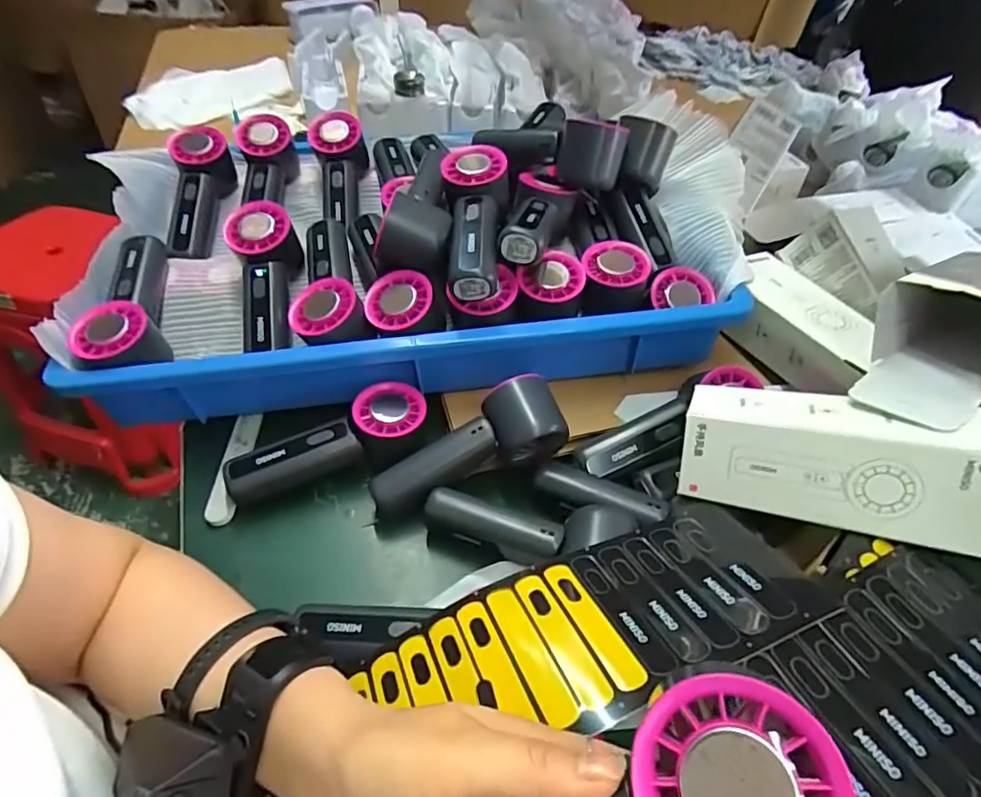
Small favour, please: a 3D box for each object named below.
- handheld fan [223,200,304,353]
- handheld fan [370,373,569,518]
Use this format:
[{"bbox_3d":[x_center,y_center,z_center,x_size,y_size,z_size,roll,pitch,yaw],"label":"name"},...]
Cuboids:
[{"bbox_3d":[-0.202,-0.101,0.500,0.058,0.052,0.138,-3,78,-9],"label":"handheld fan"},{"bbox_3d":[-0.019,0.040,0.438,0.159,0.049,0.054,-27,52,-3],"label":"handheld fan"}]

